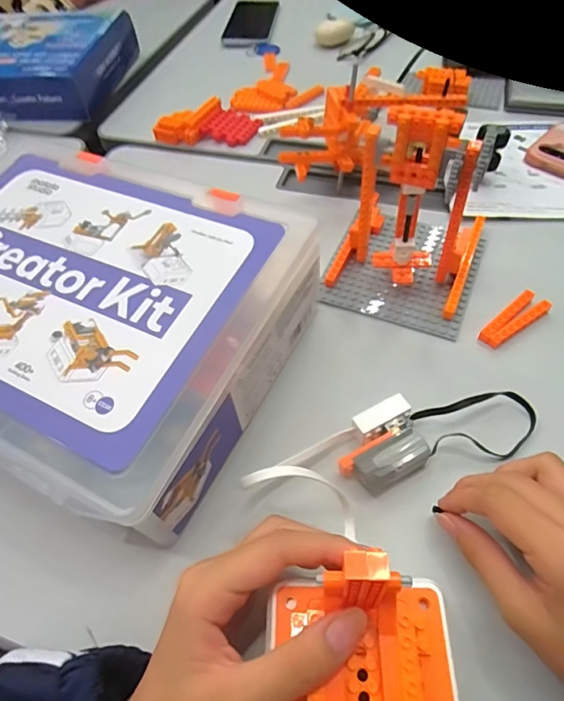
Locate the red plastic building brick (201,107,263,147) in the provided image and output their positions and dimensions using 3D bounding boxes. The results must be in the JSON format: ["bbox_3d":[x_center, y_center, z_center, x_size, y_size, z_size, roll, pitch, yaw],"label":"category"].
[{"bbox_3d":[-0.061,-0.272,0.559,0.058,0.008,0.055,26,65,4],"label":"red plastic building brick"}]

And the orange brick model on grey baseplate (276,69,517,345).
[{"bbox_3d":[0.109,-0.119,0.358,0.119,0.145,0.129,18,58,15],"label":"orange brick model on grey baseplate"}]

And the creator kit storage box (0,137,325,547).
[{"bbox_3d":[-0.145,-0.032,0.339,0.284,0.073,0.235,23,60,18],"label":"creator kit storage box"}]

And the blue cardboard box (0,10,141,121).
[{"bbox_3d":[-0.348,-0.408,0.658,0.238,0.072,0.229,12,57,11],"label":"blue cardboard box"}]

